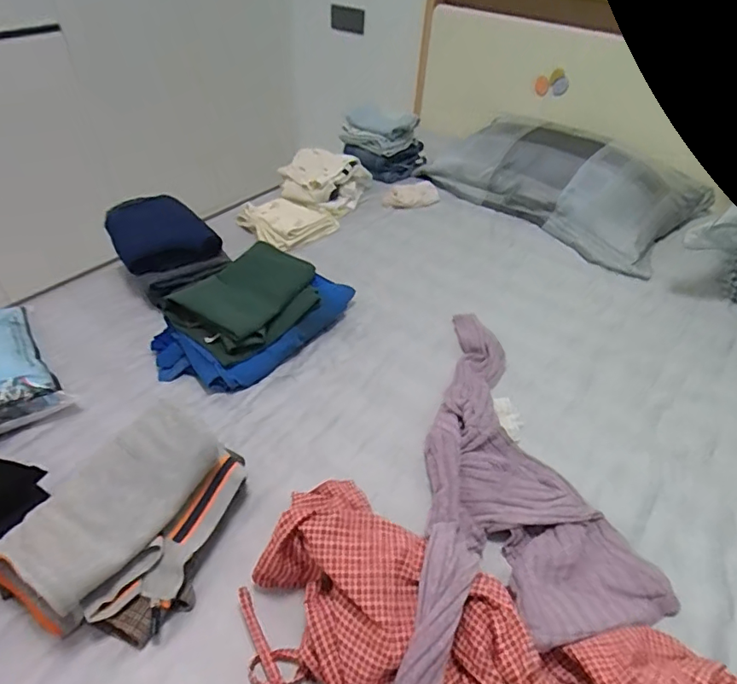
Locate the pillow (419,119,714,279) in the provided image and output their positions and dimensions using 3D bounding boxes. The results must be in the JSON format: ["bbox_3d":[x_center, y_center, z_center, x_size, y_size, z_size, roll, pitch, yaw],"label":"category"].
[{"bbox_3d":[0.507,-0.456,1.438,0.703,0.155,0.394,31,48,28],"label":"pillow"}]

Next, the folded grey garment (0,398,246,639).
[{"bbox_3d":[-0.305,0.219,0.666,0.195,0.140,0.262,19,44,17],"label":"folded grey garment"}]

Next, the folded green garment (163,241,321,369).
[{"bbox_3d":[-0.229,-0.086,1.015,0.213,0.055,0.279,29,48,26],"label":"folded green garment"}]

